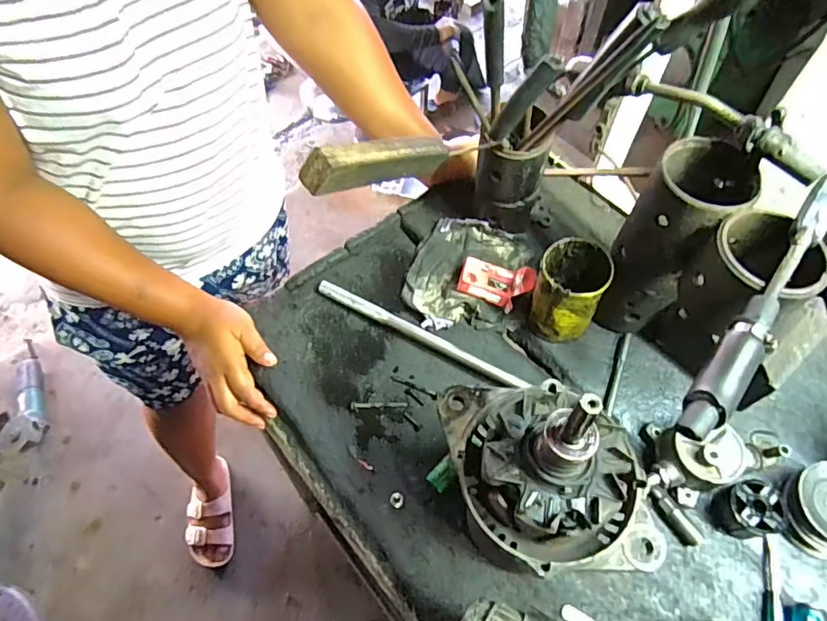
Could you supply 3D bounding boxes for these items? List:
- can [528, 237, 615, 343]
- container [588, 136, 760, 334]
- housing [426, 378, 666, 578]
[{"bbox_3d":[0.177,-0.020,0.607,0.070,0.106,0.075,0,59,0],"label":"can"},{"bbox_3d":[0.262,-0.063,0.565,0.081,0.225,0.095,24,62,13],"label":"container"},{"bbox_3d":[0.101,0.116,0.379,0.188,0.115,0.123,19,61,11],"label":"housing"}]

